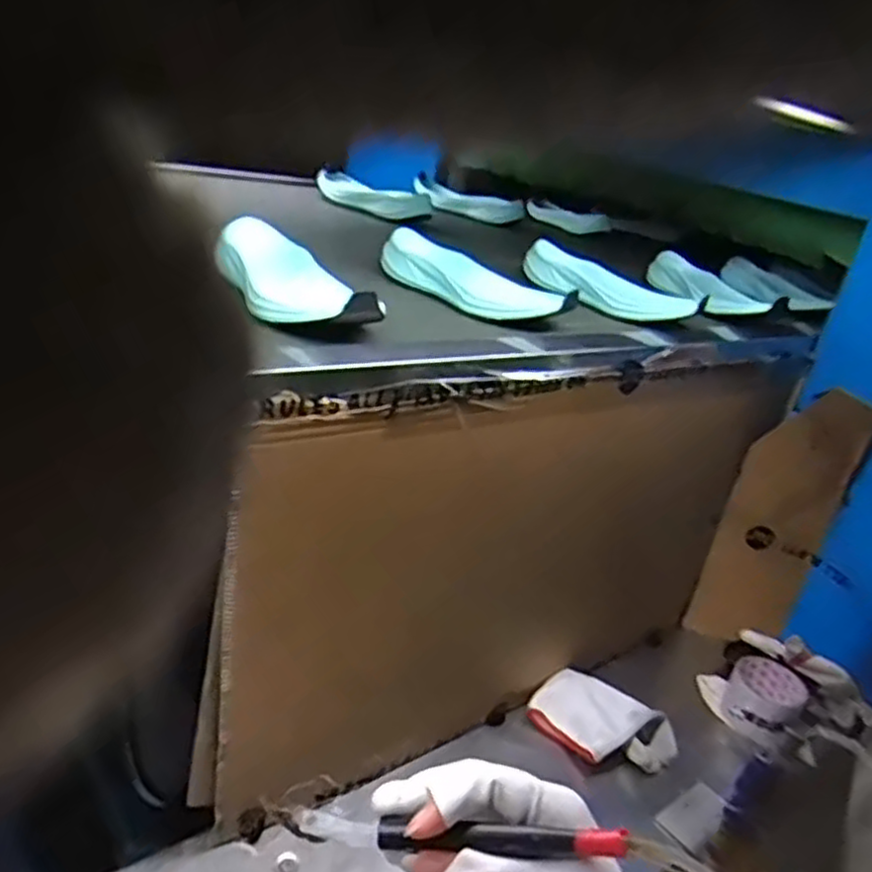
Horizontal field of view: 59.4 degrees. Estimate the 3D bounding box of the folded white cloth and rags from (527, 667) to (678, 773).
[{"bbox_3d":[0.177,0.309,0.816,0.151,0.047,0.089,21,27,24],"label":"folded white cloth and rags"}]

